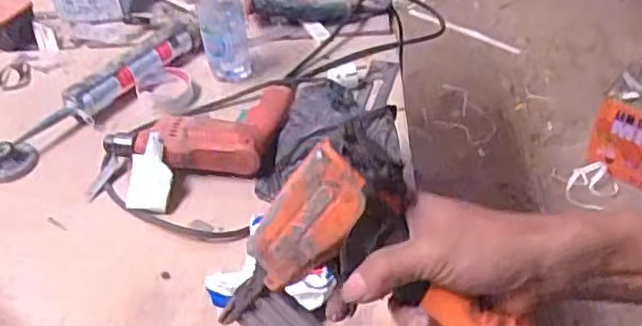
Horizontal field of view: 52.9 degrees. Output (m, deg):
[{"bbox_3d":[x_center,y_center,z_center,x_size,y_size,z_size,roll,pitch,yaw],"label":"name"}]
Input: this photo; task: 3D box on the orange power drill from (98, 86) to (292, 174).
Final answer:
[{"bbox_3d":[-0.170,-0.055,0.907,0.230,0.072,0.185,3,44,10],"label":"orange power drill"}]

